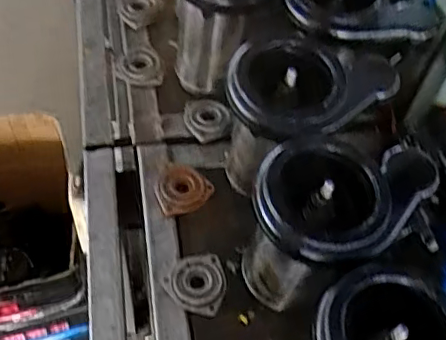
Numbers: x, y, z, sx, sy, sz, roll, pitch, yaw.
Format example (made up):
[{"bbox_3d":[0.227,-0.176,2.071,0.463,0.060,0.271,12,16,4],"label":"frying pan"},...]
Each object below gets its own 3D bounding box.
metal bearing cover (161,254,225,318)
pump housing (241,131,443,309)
[{"bbox_3d":[-0.024,0.121,0.623,0.067,0.015,0.066,39,61,20],"label":"metal bearing cover"},{"bbox_3d":[0.101,0.059,0.571,0.166,0.179,0.121,-33,65,-24],"label":"pump housing"}]

